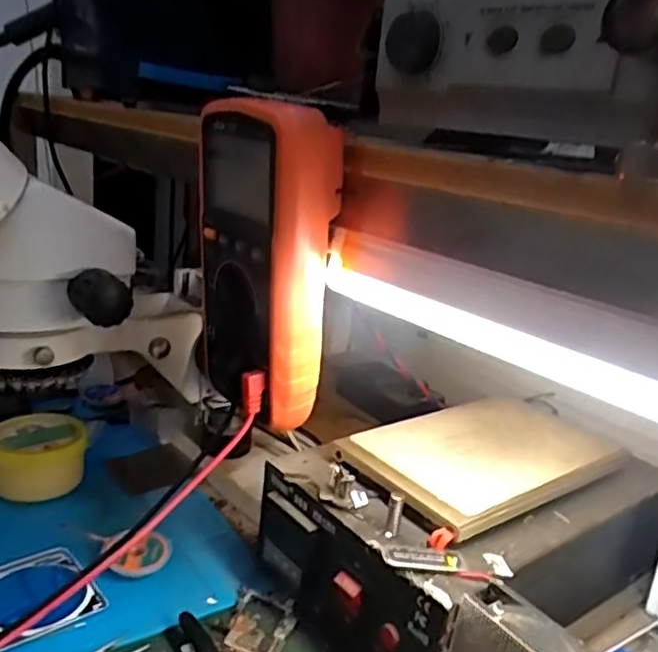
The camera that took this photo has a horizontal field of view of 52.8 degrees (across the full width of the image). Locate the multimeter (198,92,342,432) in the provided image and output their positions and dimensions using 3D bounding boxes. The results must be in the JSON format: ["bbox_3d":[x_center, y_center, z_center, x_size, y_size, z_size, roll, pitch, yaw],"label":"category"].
[{"bbox_3d":[-0.037,-0.037,0.386,0.049,0.172,0.094,-6,20,-31],"label":"multimeter"}]

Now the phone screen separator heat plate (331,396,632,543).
[{"bbox_3d":[0.111,0.090,0.466,0.187,0.019,0.115,-9,22,-37],"label":"phone screen separator heat plate"}]

